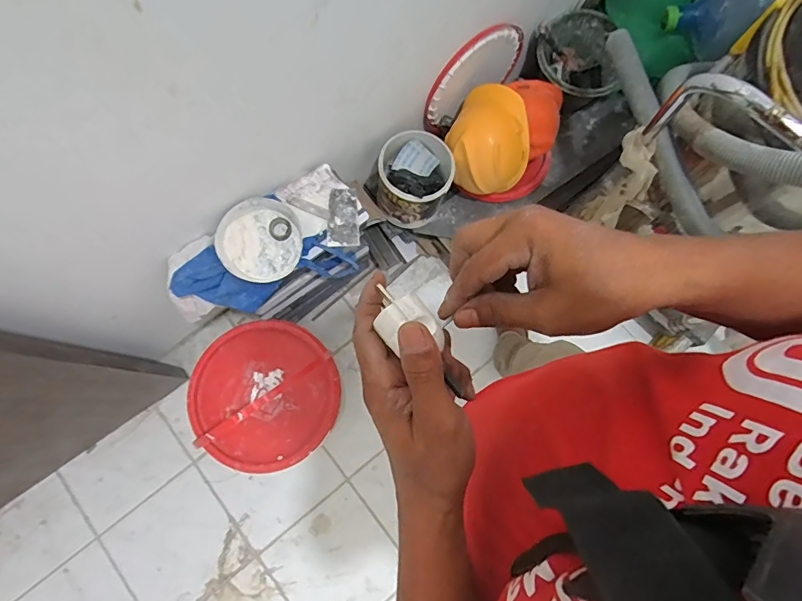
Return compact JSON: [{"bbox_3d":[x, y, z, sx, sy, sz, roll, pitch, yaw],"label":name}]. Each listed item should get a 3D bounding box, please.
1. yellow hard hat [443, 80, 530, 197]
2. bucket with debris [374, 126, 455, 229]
[{"bbox_3d":[0.211,-0.403,1.170,0.189,0.130,0.252,-12,106,-4],"label":"yellow hard hat"},{"bbox_3d":[0.038,-0.315,1.199,0.174,0.204,0.190,0,77,-1],"label":"bucket with debris"}]

